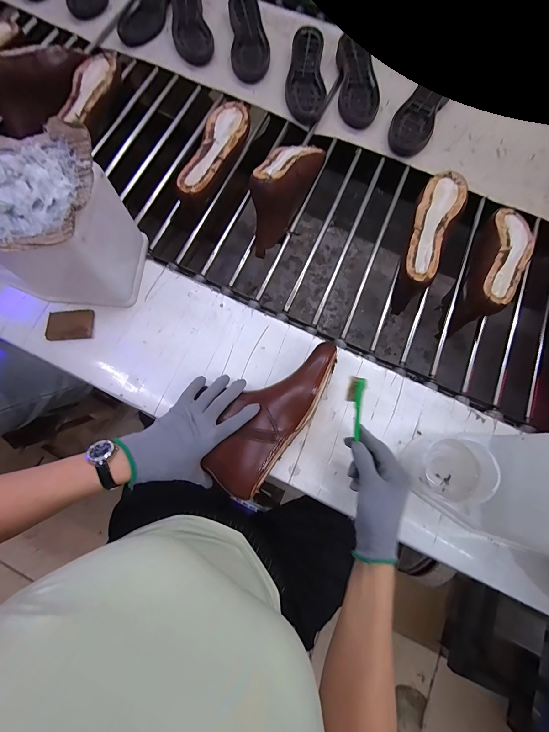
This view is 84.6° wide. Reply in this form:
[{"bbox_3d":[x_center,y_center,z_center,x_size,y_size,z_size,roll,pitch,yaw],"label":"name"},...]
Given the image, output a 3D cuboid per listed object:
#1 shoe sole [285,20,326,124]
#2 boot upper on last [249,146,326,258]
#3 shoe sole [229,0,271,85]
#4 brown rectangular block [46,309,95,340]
[{"bbox_3d":[0.075,-0.681,0.703,0.092,0.040,0.247,2,75,-1],"label":"shoe sole"},{"bbox_3d":[0.015,-0.347,0.577,0.081,0.112,0.251,25,76,5],"label":"boot upper on last"},{"bbox_3d":[-0.062,-0.814,0.741,0.090,0.026,0.279,-3,75,-2],"label":"shoe sole"},{"bbox_3d":[-0.338,-0.068,0.498,0.075,0.007,0.049,-5,75,-3],"label":"brown rectangular block"}]

